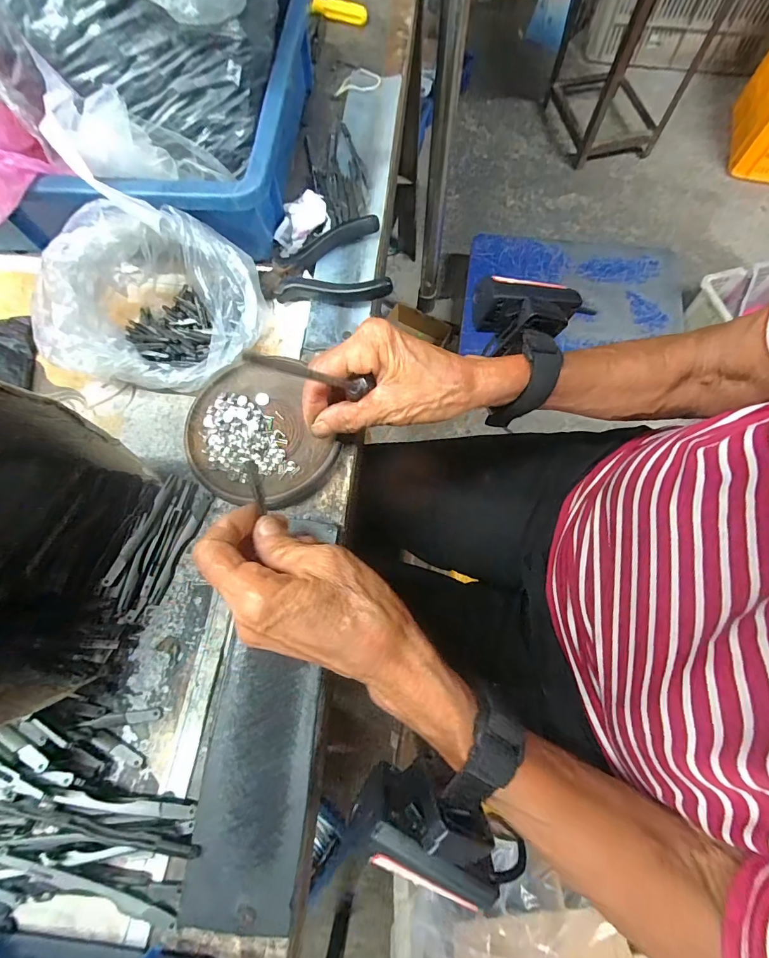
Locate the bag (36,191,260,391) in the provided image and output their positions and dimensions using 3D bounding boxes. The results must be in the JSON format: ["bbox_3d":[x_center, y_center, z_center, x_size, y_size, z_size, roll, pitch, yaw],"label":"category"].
[{"bbox_3d":[-0.163,-0.134,0.295,0.134,0.075,0.123,6,69,-3],"label":"bag"}]

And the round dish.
[{"bbox_3d":[-0.093,-0.034,0.300,0.096,0.016,0.114,-22,73,-8],"label":"round dish"}]

